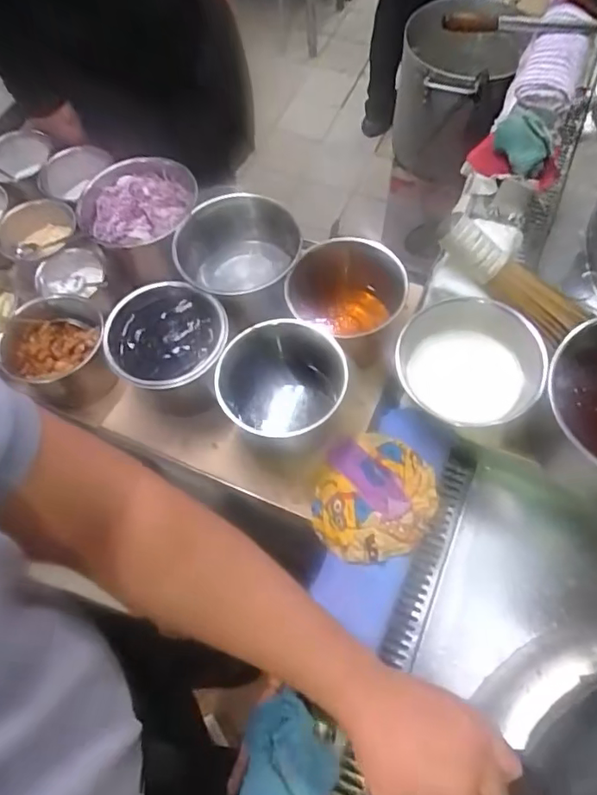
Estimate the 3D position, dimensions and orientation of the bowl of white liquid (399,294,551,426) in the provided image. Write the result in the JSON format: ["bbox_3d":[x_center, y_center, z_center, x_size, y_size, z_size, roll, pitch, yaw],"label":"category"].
[{"bbox_3d":[0.207,-0.036,0.698,0.167,0.102,0.153,23,68,14],"label":"bowl of white liquid"}]

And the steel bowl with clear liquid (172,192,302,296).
[{"bbox_3d":[-0.082,-0.207,0.777,0.165,0.077,0.182,-2,64,3],"label":"steel bowl with clear liquid"}]

